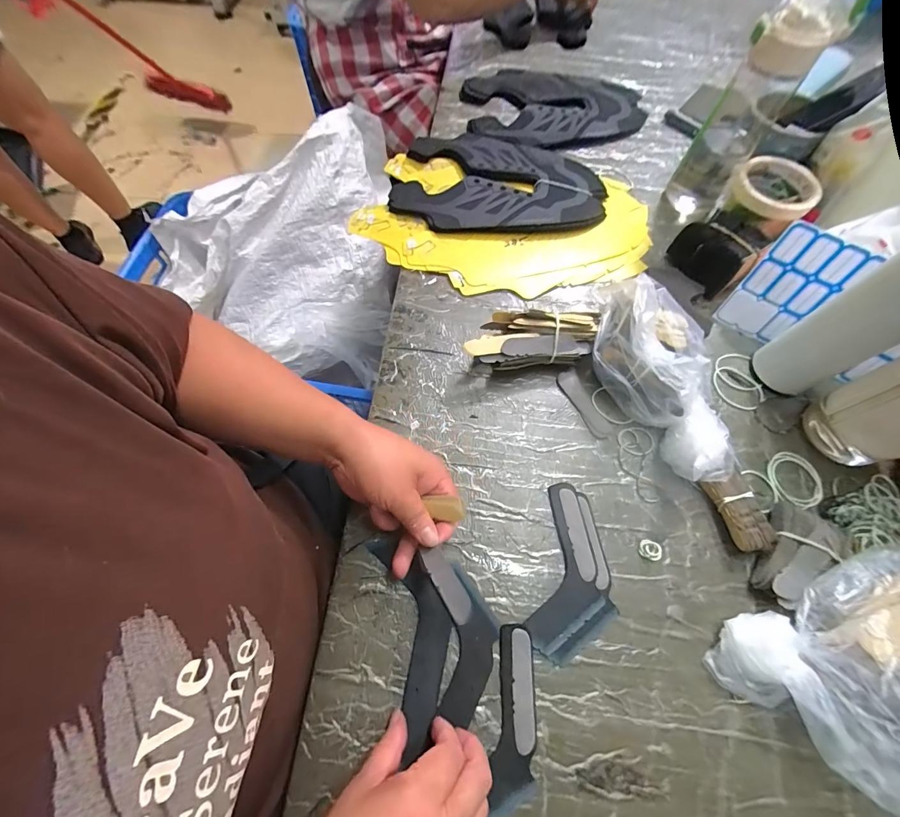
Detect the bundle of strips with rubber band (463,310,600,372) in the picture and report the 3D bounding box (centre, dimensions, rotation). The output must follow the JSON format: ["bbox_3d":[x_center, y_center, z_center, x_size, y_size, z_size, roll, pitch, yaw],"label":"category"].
[{"bbox_3d":[0.090,-0.072,0.425,0.142,0.051,0.058,-2,66,-2],"label":"bundle of strips with rubber band"}]

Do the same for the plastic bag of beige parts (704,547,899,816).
[{"bbox_3d":[0.345,0.217,0.284,0.212,0.074,0.179,-22,68,-11],"label":"plastic bag of beige parts"}]

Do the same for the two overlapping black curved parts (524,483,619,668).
[{"bbox_3d":[0.116,0.148,0.350,0.069,0.005,0.146,16,66,6],"label":"two overlapping black curved parts"}]

